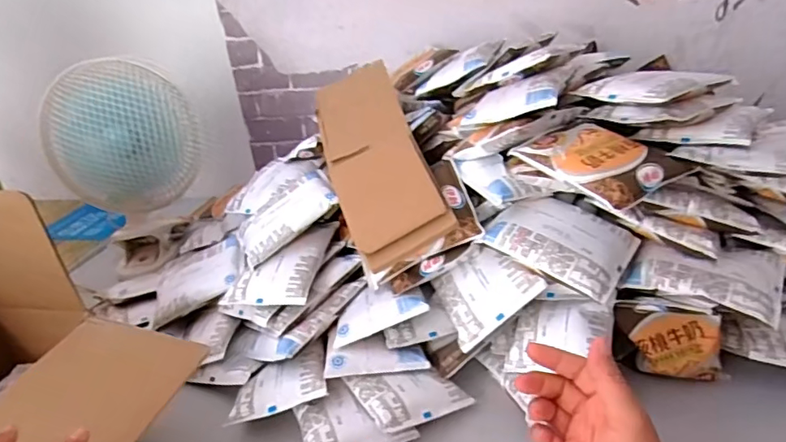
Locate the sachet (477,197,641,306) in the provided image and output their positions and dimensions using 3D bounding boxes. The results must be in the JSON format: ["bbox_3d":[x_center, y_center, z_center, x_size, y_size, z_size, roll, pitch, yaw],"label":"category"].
[{"bbox_3d":[0.157,0.018,0.502,0.126,0.024,0.089,25,56,24],"label":"sachet"}]

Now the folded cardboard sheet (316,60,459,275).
[{"bbox_3d":[-0.023,-0.079,0.604,0.103,0.018,0.278,-28,51,10],"label":"folded cardboard sheet"}]

